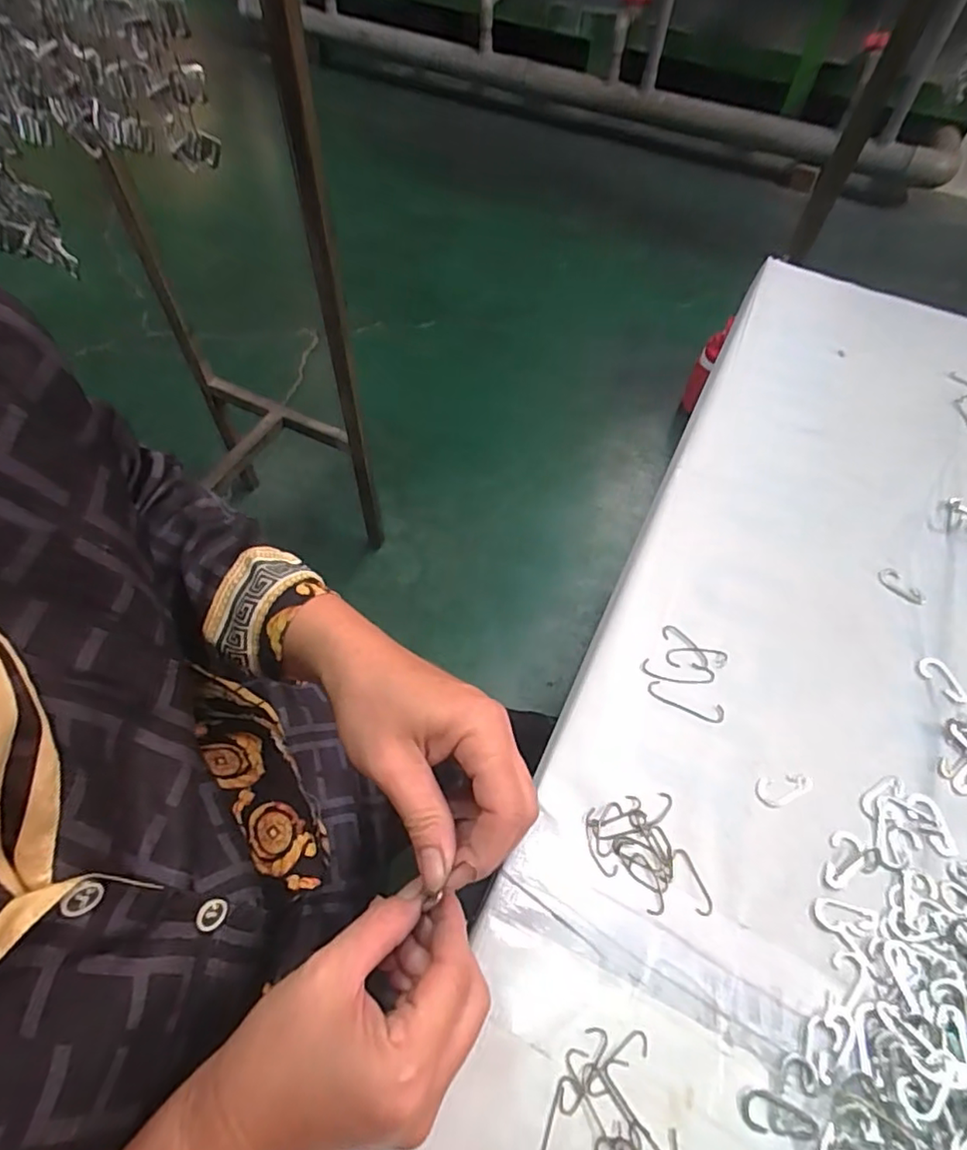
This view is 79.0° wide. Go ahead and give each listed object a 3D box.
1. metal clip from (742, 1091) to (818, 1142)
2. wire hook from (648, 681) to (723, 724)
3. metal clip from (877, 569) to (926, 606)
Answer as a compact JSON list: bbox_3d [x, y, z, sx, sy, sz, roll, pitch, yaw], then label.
[{"bbox_3d":[0.149,0.273,0.295,0.036,0.004,0.016,10,58,3],"label":"metal clip"},{"bbox_3d":[0.141,0.089,0.410,0.053,0.004,0.013,23,59,11],"label":"wire hook"},{"bbox_3d":[0.333,0.010,0.467,0.020,0.004,0.037,-29,64,-20],"label":"metal clip"}]

